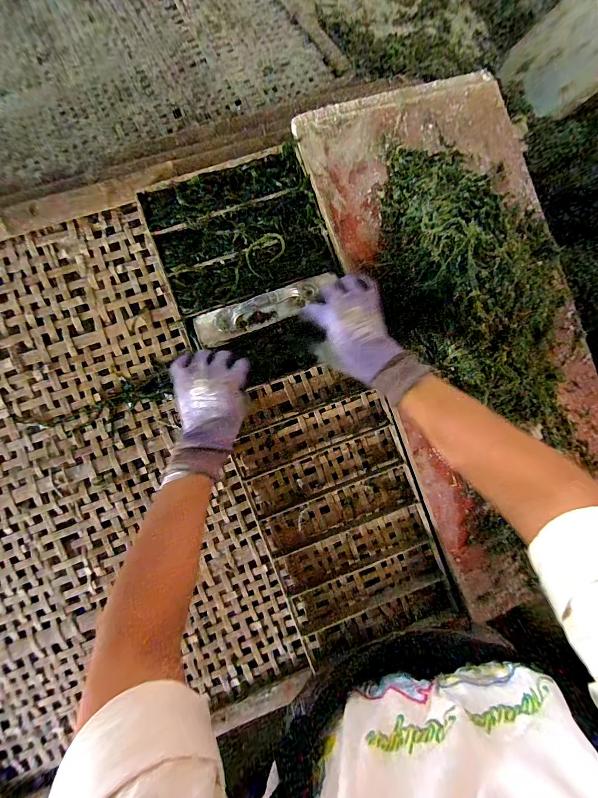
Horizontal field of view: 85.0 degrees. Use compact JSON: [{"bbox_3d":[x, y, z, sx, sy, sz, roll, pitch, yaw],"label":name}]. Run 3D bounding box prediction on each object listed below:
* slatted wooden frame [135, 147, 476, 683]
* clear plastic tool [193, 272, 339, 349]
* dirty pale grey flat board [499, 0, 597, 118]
[{"bbox_3d":[0.010,0.024,0.461,0.251,0.046,0.725,-23,95,-5],"label":"slatted wooden frame"},{"bbox_3d":[-0.043,-0.126,0.437,0.199,0.028,0.044,-23,80,-3],"label":"clear plastic tool"},{"bbox_3d":[0.584,-0.763,0.721,0.179,0.030,0.253,-32,66,36],"label":"dirty pale grey flat board"}]

